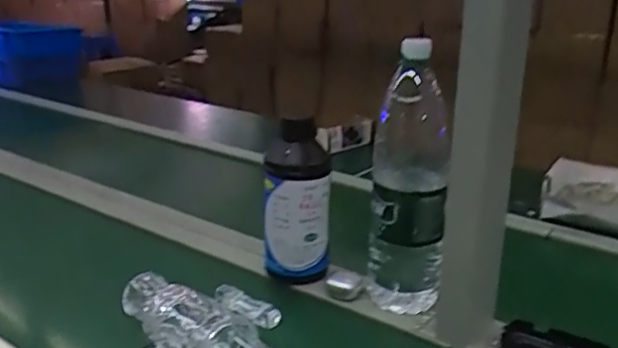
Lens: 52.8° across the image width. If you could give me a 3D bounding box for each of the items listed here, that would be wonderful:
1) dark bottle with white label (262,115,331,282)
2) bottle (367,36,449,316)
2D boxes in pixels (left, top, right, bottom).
[{"bbox_3d":[-0.016,0.038,0.810,0.085,0.225,0.068,0,20,-3],"label":"dark bottle with white label"},{"bbox_3d":[0.118,0.016,0.738,0.091,0.319,0.084,4,20,10],"label":"bottle"}]

